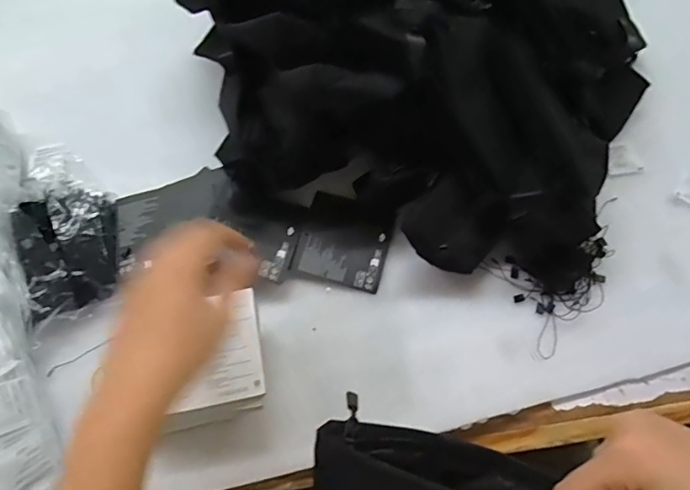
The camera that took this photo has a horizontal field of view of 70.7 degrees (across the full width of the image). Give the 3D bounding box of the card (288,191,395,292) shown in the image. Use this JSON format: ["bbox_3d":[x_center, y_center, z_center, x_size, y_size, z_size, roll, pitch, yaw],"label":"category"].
[{"bbox_3d":[-0.001,-0.005,0.489,0.086,0.010,0.092,13,65,7],"label":"card"}]

